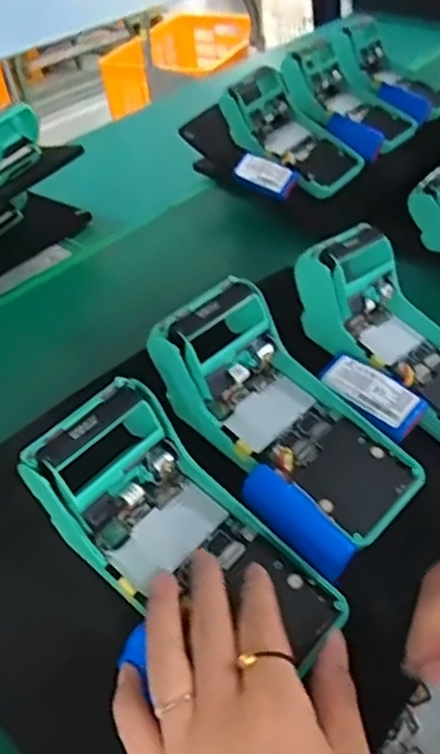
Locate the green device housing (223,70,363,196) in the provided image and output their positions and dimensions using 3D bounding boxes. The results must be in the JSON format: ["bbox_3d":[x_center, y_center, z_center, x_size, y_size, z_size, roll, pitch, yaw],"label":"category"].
[{"bbox_3d":[0.085,-0.280,0.765,0.085,0.057,0.172,-36,77,-33],"label":"green device housing"}]

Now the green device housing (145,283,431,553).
[{"bbox_3d":[0.037,0.023,0.396,0.174,0.056,0.090,41,51,4],"label":"green device housing"}]

